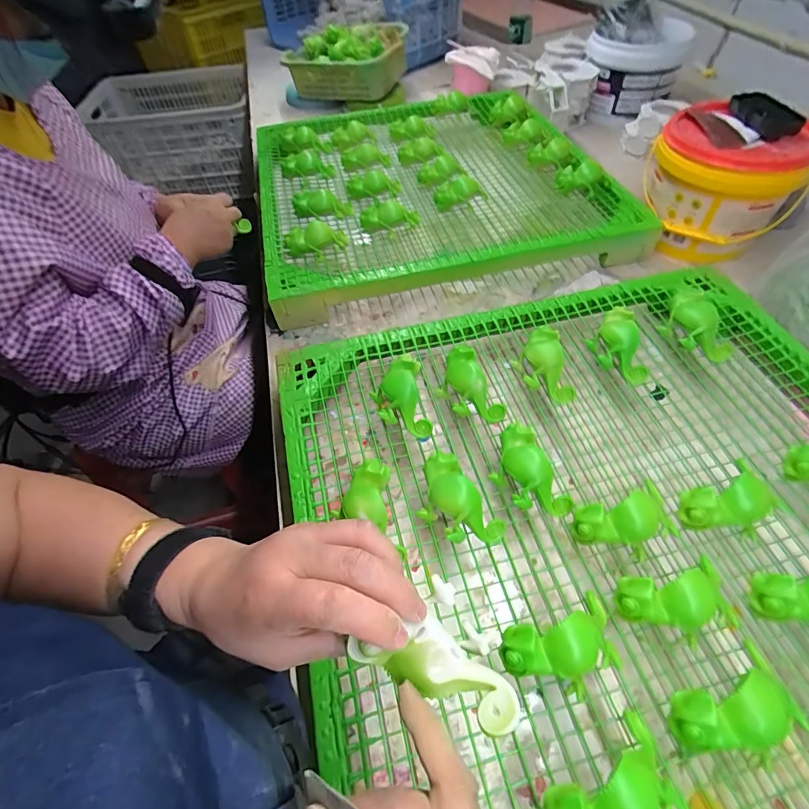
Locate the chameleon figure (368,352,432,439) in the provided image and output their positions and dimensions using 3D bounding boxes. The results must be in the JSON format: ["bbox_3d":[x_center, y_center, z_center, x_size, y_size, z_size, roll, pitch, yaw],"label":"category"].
[{"bbox_3d":[-0.006,-0.007,0.476,0.057,0.034,0.084,-9,54,-2],"label":"chameleon figure"}]

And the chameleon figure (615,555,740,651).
[{"bbox_3d":[0.222,0.160,0.352,0.096,0.045,0.053,-14,54,-5],"label":"chameleon figure"}]

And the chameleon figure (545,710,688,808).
[{"bbox_3d":[0.138,0.249,0.279,0.098,0.030,0.050,-14,53,-22],"label":"chameleon figure"}]

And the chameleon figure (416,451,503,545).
[{"bbox_3d":[0.045,0.092,0.407,0.053,0.044,0.091,-32,58,-17],"label":"chameleon figure"}]

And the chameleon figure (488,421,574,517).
[{"bbox_3d":[0.117,0.068,0.427,0.054,0.049,0.095,-24,56,-12],"label":"chameleon figure"}]

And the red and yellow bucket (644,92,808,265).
[{"bbox_3d":[0.480,-0.340,0.665,0.202,0.164,0.174,28,61,23],"label":"red and yellow bucket"}]

